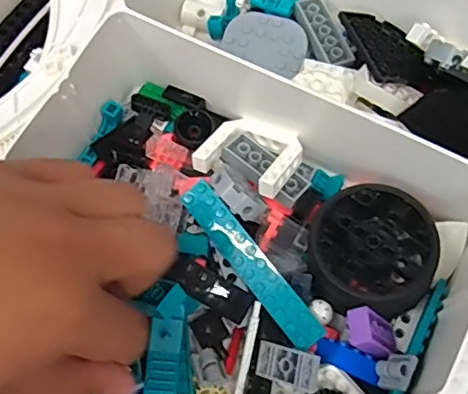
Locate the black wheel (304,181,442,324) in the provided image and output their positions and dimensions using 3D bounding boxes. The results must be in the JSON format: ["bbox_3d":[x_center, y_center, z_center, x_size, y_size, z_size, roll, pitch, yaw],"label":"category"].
[{"bbox_3d":[0.066,0.027,0.269,0.060,0.021,0.060,0,70,1],"label":"black wheel"}]

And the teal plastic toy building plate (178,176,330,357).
[{"bbox_3d":[0.008,0.031,0.268,0.014,0.010,0.094,-37,73,-12],"label":"teal plastic toy building plate"}]

